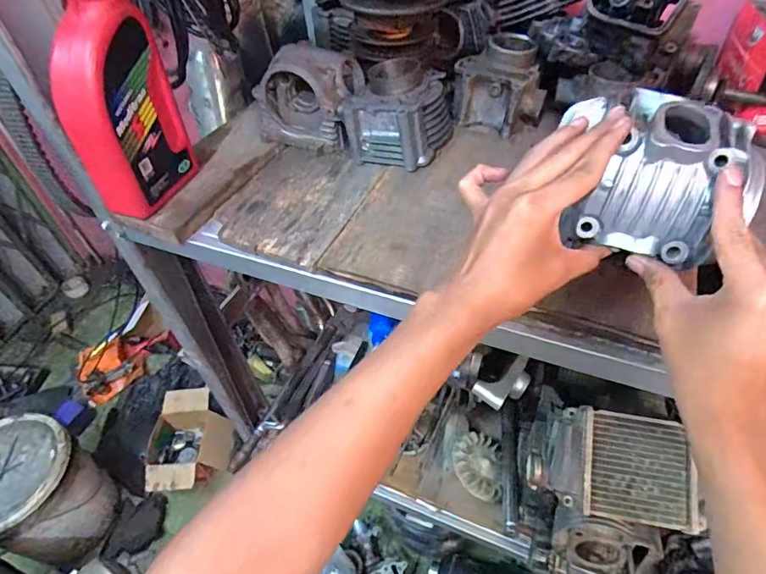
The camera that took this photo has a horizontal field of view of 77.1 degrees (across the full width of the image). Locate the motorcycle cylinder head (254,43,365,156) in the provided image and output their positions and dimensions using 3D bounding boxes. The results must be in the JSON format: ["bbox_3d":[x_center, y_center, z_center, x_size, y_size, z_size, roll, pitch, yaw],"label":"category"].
[{"bbox_3d":[-0.092,-0.245,0.629,0.126,0.126,0.098,17,42,20],"label":"motorcycle cylinder head"}]

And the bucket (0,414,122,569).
[{"bbox_3d":[-0.927,0.552,1.285,0.307,0.317,0.291,15,51,18],"label":"bucket"}]

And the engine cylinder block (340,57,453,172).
[{"bbox_3d":[0.023,-0.219,0.601,0.114,0.083,0.126,18,51,20],"label":"engine cylinder block"}]

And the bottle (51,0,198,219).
[{"bbox_3d":[-0.272,-0.185,0.487,0.064,0.212,0.110,10,49,14],"label":"bottle"}]

